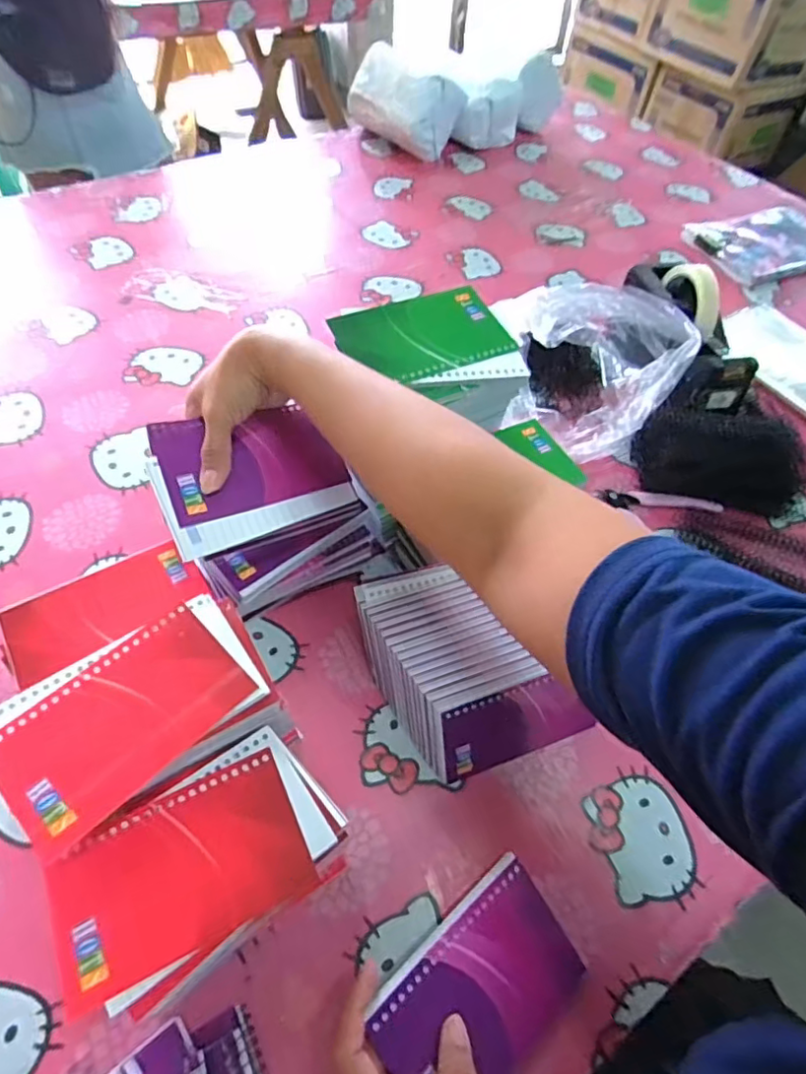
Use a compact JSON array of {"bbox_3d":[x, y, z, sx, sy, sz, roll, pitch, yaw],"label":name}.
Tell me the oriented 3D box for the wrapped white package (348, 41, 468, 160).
[{"bbox_3d":[0.001,-0.768,1.027,0.114,0.130,0.194,-32,63,-24],"label":"wrapped white package"}]

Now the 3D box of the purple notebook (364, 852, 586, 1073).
[{"bbox_3d":[0.048,0.270,0.344,0.127,0.014,0.084,-27,80,-31],"label":"purple notebook"}]

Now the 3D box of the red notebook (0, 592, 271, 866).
[{"bbox_3d":[-0.157,0.098,0.335,0.138,0.007,0.088,-36,65,-26],"label":"red notebook"}]

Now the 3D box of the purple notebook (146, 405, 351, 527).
[{"bbox_3d":[-0.114,-0.060,0.433,0.124,0.010,0.077,-17,77,-19],"label":"purple notebook"}]

